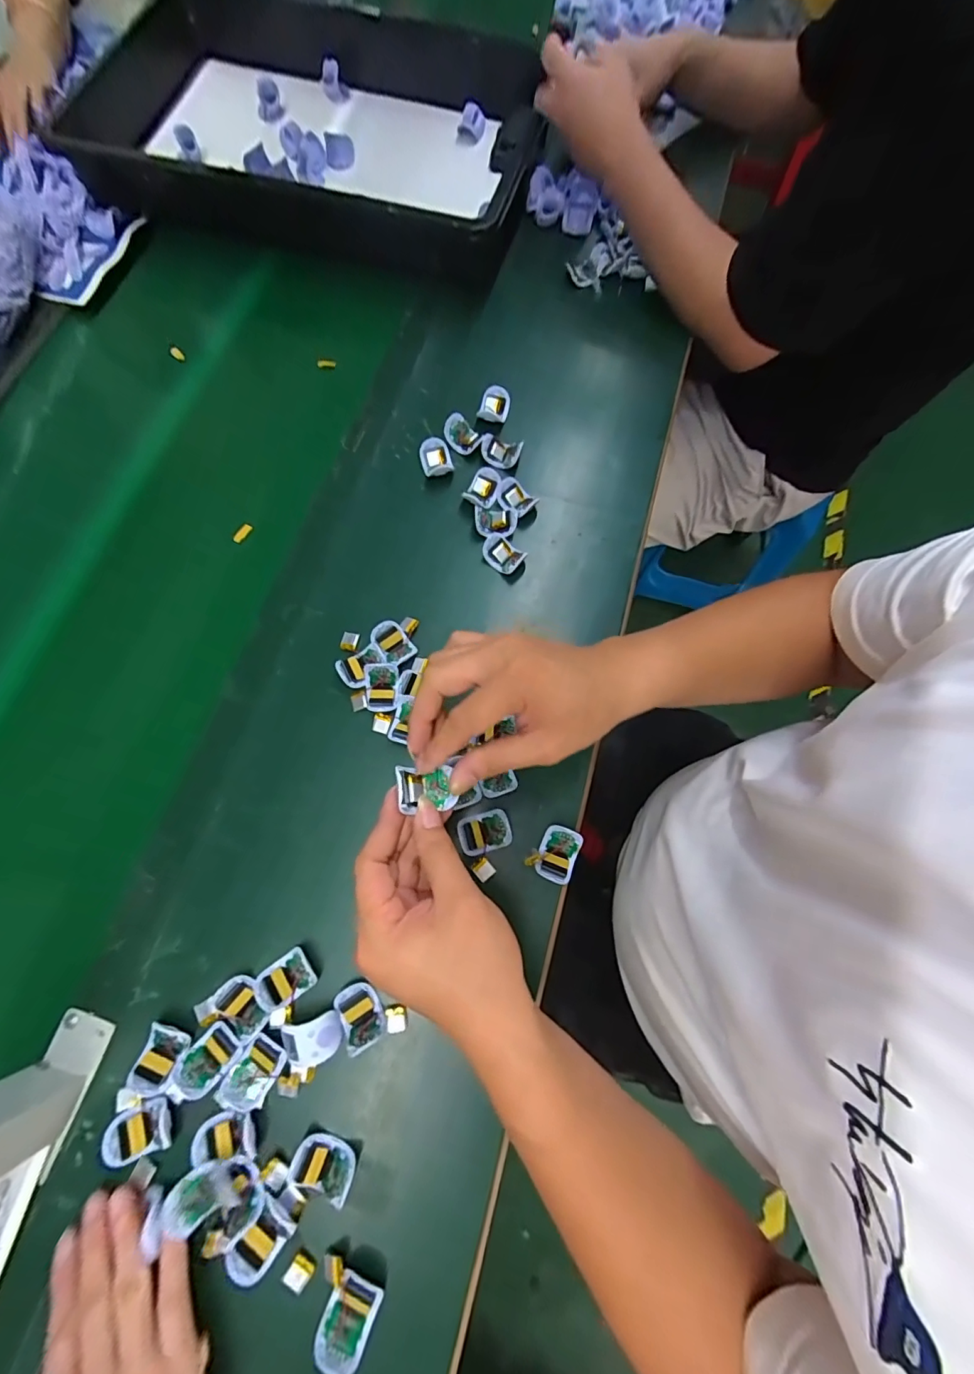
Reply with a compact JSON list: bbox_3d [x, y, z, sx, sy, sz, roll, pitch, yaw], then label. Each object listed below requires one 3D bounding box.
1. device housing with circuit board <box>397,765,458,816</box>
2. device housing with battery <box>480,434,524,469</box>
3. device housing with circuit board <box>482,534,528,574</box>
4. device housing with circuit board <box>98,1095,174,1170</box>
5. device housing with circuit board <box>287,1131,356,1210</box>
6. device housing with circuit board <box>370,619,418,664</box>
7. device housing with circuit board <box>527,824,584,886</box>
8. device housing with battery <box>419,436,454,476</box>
[{"bbox_3d":[-0.040,0.064,0.314,0.039,0.012,0.028,9,64,-39],"label":"device housing with circuit board"},{"bbox_3d":[0.014,-0.254,0.531,0.042,0.016,0.032,23,73,5],"label":"device housing with battery"},{"bbox_3d":[0.016,-0.133,0.493,0.041,0.011,0.031,32,74,8],"label":"device housing with circuit board"},{"bbox_3d":[-0.241,0.309,0.343,0.040,0.014,0.032,-22,75,-8],"label":"device housing with circuit board"},{"bbox_3d":[-0.112,0.331,0.341,0.042,0.016,0.031,24,74,6],"label":"device housing with circuit board"},{"bbox_3d":[-0.085,-0.041,0.454,0.029,0.010,0.044,-35,77,-11],"label":"device housing with circuit board"},{"bbox_3d":[0.056,0.136,0.406,0.037,0.013,0.042,26,74,6],"label":"device housing with circuit board"},{"bbox_3d":[-0.054,-0.244,0.525,0.033,0.018,0.038,-8,73,-4],"label":"device housing with battery"}]

